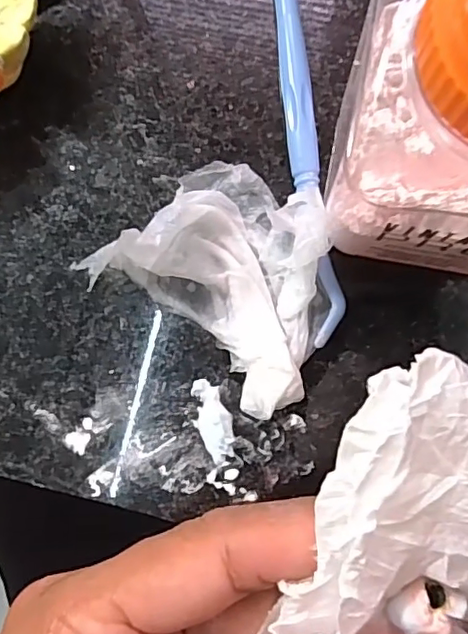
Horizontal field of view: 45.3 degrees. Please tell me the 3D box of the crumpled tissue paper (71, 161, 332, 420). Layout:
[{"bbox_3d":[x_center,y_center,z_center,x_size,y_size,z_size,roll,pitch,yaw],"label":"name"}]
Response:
[{"bbox_3d":[0.001,-0.011,0.123,0.051,0.016,0.045,35,90,4],"label":"crumpled tissue paper"}]

